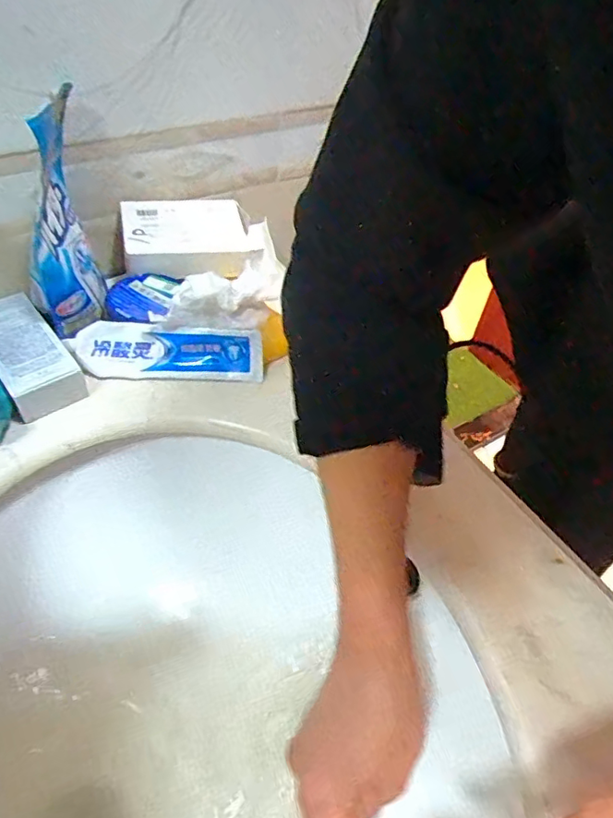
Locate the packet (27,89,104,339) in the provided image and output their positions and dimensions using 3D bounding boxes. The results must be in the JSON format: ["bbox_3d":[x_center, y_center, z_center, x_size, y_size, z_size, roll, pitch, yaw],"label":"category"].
[{"bbox_3d":[-0.194,-0.150,0.430,0.046,0.100,0.182,-4,95,-8],"label":"packet"}]

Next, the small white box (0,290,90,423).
[{"bbox_3d":[-0.219,-0.043,0.433,0.050,0.029,0.115,-29,57,-28],"label":"small white box"}]

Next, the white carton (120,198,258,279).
[{"bbox_3d":[-0.107,-0.163,0.510,0.115,0.029,0.071,-11,50,-16],"label":"white carton"}]

